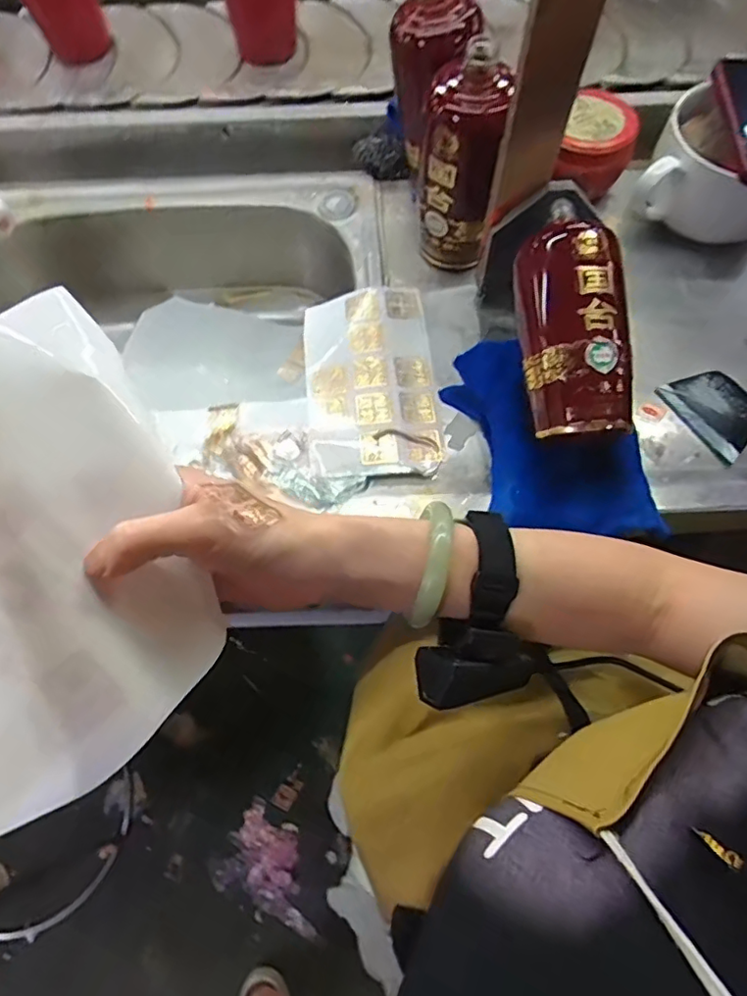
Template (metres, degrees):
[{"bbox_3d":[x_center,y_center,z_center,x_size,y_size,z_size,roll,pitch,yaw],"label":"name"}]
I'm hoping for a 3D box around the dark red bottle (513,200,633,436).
[{"bbox_3d":[0.155,-0.141,0.437,0.075,0.062,0.181,-4,84,-1],"label":"dark red bottle"}]

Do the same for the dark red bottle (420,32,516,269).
[{"bbox_3d":[0.076,-0.292,0.514,0.069,0.181,0.064,11,70,5],"label":"dark red bottle"}]

